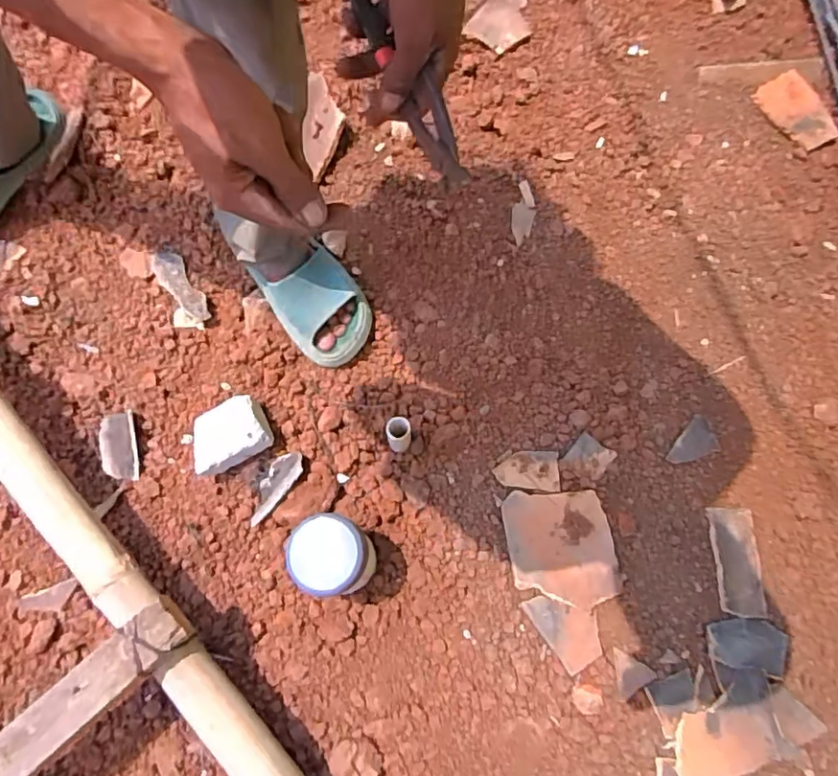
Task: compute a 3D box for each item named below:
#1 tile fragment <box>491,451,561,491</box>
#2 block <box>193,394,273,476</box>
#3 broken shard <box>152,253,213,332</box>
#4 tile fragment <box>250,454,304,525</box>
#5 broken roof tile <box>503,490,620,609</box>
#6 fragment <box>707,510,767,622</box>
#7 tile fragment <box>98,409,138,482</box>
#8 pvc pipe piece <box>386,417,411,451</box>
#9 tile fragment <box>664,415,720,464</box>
[{"bbox_3d":[0.156,0.118,0.851,0.091,0.006,0.056,2,69,1],"label":"tile fragment"},{"bbox_3d":[-0.269,0.067,0.839,0.107,0.063,0.076,-25,71,-9],"label":"block"},{"bbox_3d":[-0.380,-0.160,0.935,0.057,0.016,0.153,-25,71,-9],"label":"broken shard"},{"bbox_3d":[-0.208,0.136,0.835,0.110,0.007,0.052,-49,61,1],"label":"tile fragment"},{"bbox_3d":[0.193,0.219,0.814,0.142,0.015,0.149,-1,69,0],"label":"broken roof tile"},{"bbox_3d":[0.431,0.234,0.799,0.057,0.007,0.140,0,69,0],"label":"fragment"},{"bbox_3d":[-0.435,0.085,0.850,0.055,0.015,0.103,-13,70,-5],"label":"tile fragment"},{"bbox_3d":[-0.029,0.065,0.838,0.034,0.059,0.034,0,69,0],"label":"pvc pipe piece"},{"bbox_3d":[0.396,0.078,0.870,0.082,0.007,0.057,-19,70,-7],"label":"tile fragment"}]

